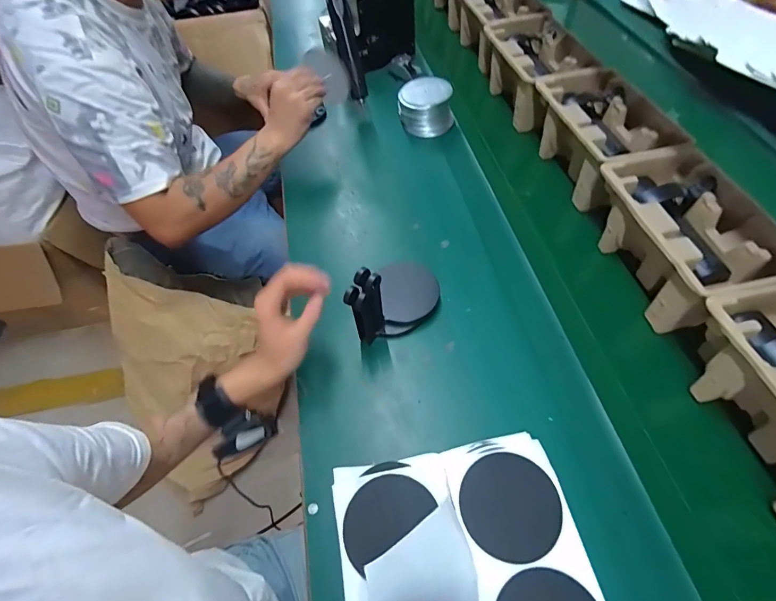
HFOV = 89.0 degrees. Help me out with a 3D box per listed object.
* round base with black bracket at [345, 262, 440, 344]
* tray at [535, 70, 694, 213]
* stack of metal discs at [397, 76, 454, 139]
[{"bbox_3d":[0.010,0.002,0.472,0.111,0.125,0.029,-14,59,-6],"label":"round base with black bracket"},{"bbox_3d":[0.337,-0.268,0.653,0.151,0.108,0.236,-16,59,-7],"label":"tray"},{"bbox_3d":[0.070,-0.373,0.767,0.115,0.082,0.090,-2,58,1],"label":"stack of metal discs"}]

